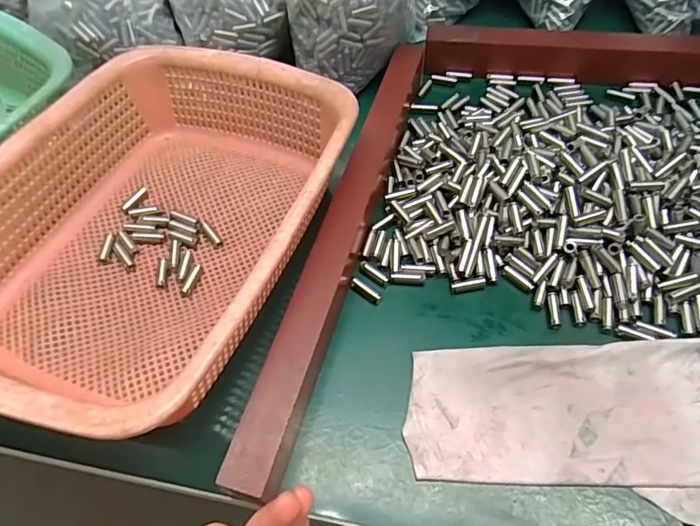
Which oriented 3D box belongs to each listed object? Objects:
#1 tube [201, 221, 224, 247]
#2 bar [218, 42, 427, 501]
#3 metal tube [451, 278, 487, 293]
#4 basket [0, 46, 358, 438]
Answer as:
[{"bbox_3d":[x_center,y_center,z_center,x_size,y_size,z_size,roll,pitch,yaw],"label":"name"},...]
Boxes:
[{"bbox_3d":[-0.108,-0.023,0.391,0.008,0.005,0.027,-33,63,-17],"label":"tube"},{"bbox_3d":[0.002,-0.036,0.369,0.028,0.038,0.393,13,59,10],"label":"bar"},{"bbox_3d":[0.084,0.016,0.354,0.024,0.007,0.006,-8,58,-3],"label":"metal tube"},{"bbox_3d":[-0.137,-0.032,0.346,0.224,0.092,0.287,13,59,10],"label":"basket"}]

